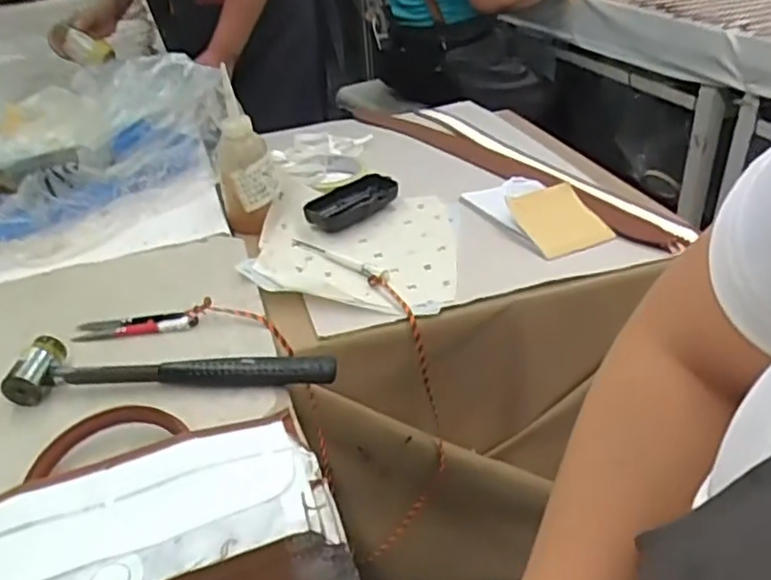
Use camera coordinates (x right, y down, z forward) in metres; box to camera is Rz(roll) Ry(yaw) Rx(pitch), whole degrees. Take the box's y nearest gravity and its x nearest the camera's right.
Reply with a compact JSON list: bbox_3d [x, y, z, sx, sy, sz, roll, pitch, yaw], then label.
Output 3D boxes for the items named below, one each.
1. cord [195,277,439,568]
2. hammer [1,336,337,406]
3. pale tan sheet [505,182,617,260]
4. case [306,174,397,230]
[{"bbox_3d":[-0.047,0.129,0.633,0.183,0.285,0.104,-18,35,-22],"label":"cord"},{"bbox_3d":[-0.158,0.058,0.505,0.241,0.029,0.046,-3,33,2],"label":"hammer"},{"bbox_3d":[0.178,-0.076,0.687,0.085,0.010,0.094,-17,50,-17],"label":"pale tan sheet"},{"bbox_3d":[-0.043,-0.100,0.758,0.058,0.029,0.108,27,44,38],"label":"case"}]

